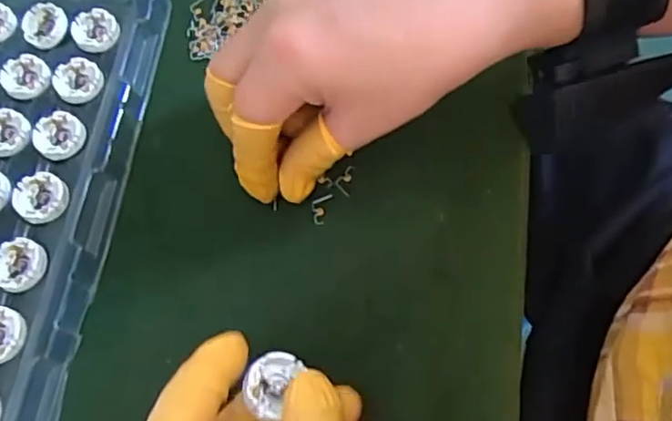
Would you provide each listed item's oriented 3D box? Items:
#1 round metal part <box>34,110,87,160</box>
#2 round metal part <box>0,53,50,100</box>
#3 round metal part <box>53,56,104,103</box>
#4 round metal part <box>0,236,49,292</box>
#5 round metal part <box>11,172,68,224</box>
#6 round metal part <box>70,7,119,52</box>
[{"bbox_3d":[-0.131,-0.036,0.297,0.024,0.004,0.024,-2,66,5],"label":"round metal part"},{"bbox_3d":[-0.154,-0.067,0.313,0.024,0.004,0.027,-31,67,-8],"label":"round metal part"},{"bbox_3d":[-0.127,-0.064,0.311,0.023,0.004,0.024,-2,66,5],"label":"round metal part"},{"bbox_3d":[-0.137,0.023,0.272,0.024,0.004,0.023,-2,66,5],"label":"round metal part"},{"bbox_3d":[-0.133,-0.006,0.284,0.023,0.004,0.024,-2,66,5],"label":"round metal part"},{"bbox_3d":[-0.123,-0.093,0.323,0.023,0.005,0.024,-2,66,5],"label":"round metal part"}]

